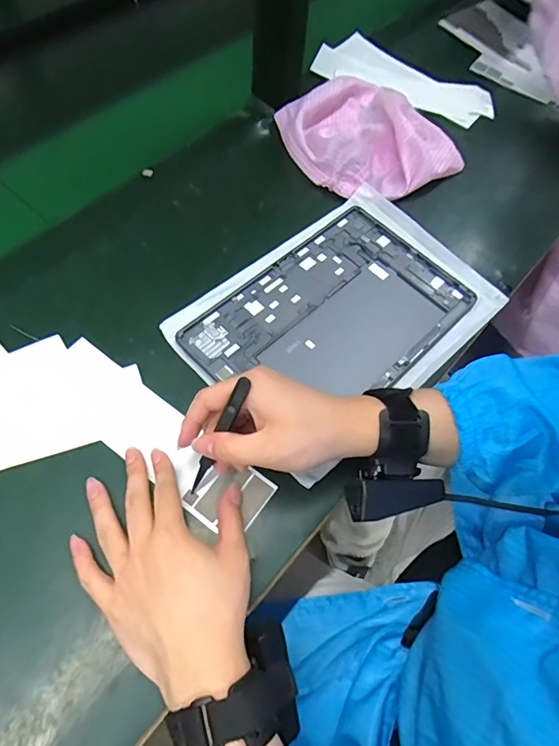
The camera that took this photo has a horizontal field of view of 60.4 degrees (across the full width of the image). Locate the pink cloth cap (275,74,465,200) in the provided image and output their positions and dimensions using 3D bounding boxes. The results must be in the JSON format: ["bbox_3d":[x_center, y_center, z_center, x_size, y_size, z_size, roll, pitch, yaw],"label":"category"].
[{"bbox_3d":[0.112,-0.288,0.579,0.190,0.047,0.187,2,61,-3],"label":"pink cloth cap"}]

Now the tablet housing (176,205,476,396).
[{"bbox_3d":[0.054,-0.058,0.465,0.173,0.007,0.255,41,66,17],"label":"tablet housing"}]

